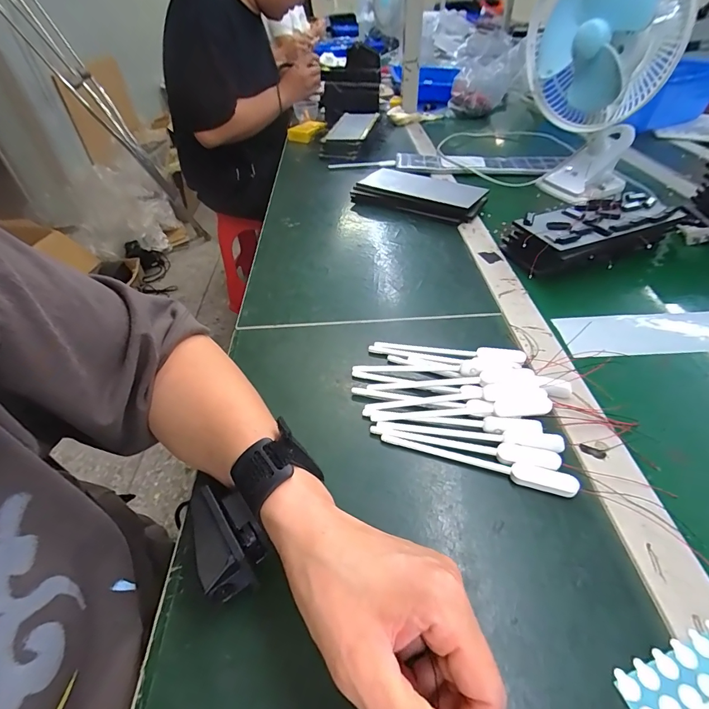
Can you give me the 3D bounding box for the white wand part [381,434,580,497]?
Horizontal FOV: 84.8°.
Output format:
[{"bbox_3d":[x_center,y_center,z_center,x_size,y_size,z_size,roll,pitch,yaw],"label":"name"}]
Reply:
[{"bbox_3d":[0.092,0.080,0.299,0.143,0.007,0.015,14,47,16],"label":"white wand part"}]

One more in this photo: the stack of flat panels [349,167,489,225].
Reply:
[{"bbox_3d":[0.106,-0.269,0.648,0.209,0.034,0.107,21,49,22],"label":"stack of flat panels"}]

